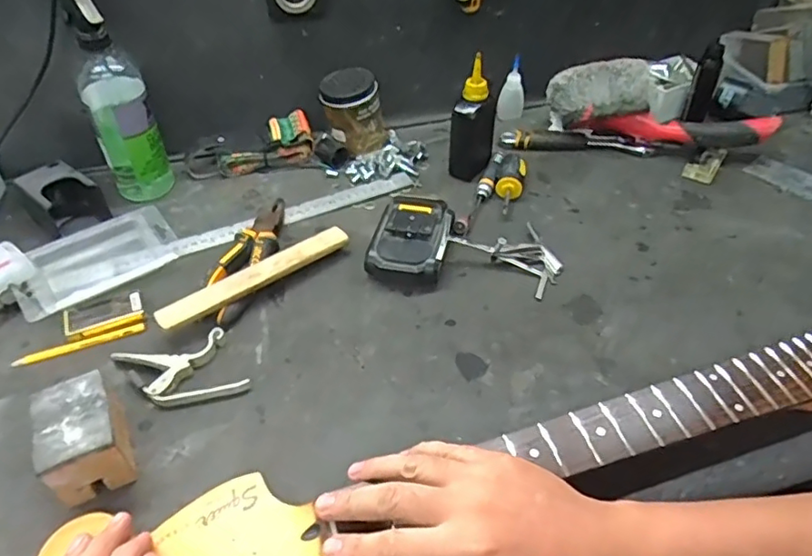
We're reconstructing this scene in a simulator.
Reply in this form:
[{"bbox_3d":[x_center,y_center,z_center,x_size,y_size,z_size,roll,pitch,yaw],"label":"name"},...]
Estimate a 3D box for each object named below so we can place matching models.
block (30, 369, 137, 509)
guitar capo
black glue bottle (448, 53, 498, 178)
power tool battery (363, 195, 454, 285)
[{"bbox_3d":[-0.237,0.118,0.438,0.056,0.055,0.084,-23,49,-22],"label":"block"},{"bbox_3d":[-0.192,0.081,0.507,0.104,0.011,0.069,-13,46,-13],"label":"guitar capo"},{"bbox_3d":[0.078,-0.182,0.689,0.046,0.127,0.050,13,46,13],"label":"black glue bottle"},{"bbox_3d":[0.004,-0.040,0.606,0.078,0.043,0.102,8,45,9],"label":"power tool battery"}]

